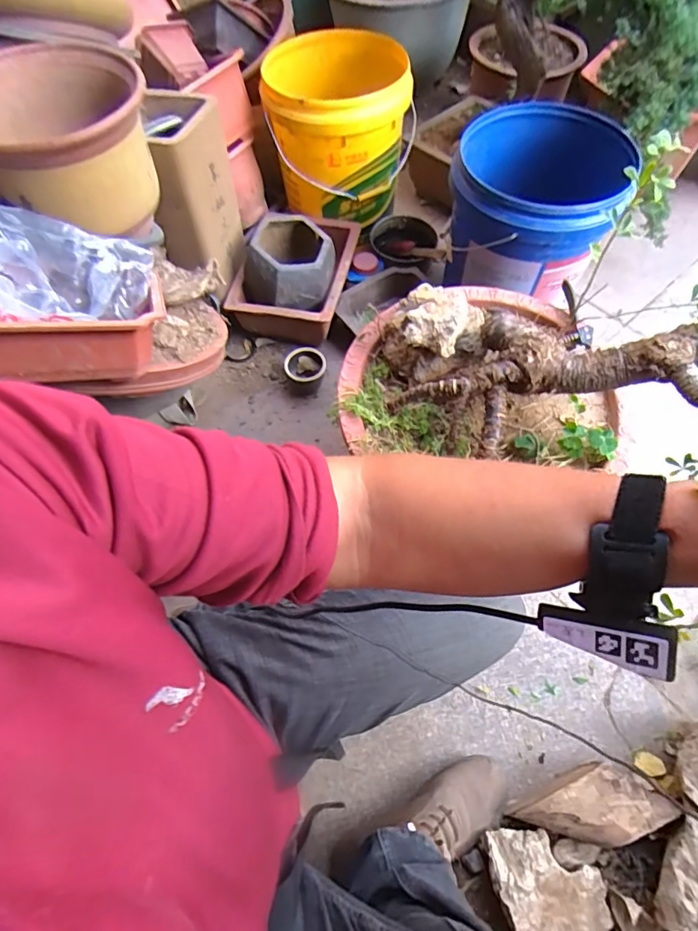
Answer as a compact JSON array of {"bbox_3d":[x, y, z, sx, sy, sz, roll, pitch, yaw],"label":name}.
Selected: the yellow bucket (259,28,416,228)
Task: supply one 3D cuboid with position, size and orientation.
[{"bbox_3d":[-0.020,-0.765,1.124,0.312,0.270,0.312,-1,63,2],"label":"yellow bucket"}]

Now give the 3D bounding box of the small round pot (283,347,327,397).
[{"bbox_3d":[-0.094,-0.205,1.067,0.089,0.068,0.082,-11,64,-3],"label":"small round pot"}]

